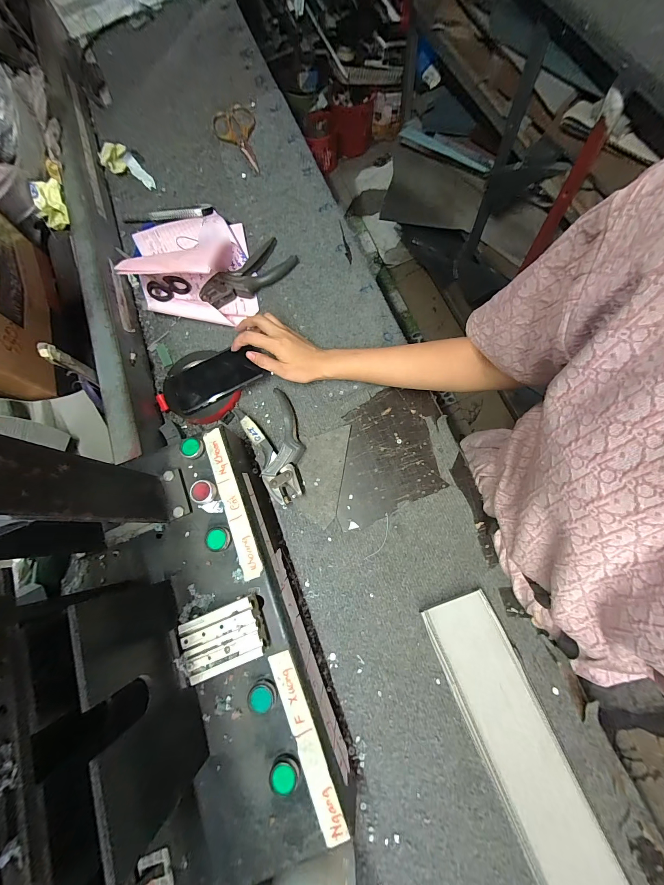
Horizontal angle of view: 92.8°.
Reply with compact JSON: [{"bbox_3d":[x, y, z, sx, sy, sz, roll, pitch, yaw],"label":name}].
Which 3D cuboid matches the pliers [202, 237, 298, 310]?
[{"bbox_3d":[-0.147,-0.294,0.552,0.171,0.017,0.069,-38,78,-10],"label":"pliers"}]

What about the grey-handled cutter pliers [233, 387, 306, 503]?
[{"bbox_3d":[-0.081,0.004,0.475,0.078,0.024,0.164,-26,74,-1],"label":"grey-handled cutter pliers"}]

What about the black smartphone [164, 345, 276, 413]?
[{"bbox_3d":[-0.185,-0.100,0.491,0.140,0.012,0.068,-29,85,-7],"label":"black smartphone"}]

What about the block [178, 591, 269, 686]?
[{"bbox_3d":[-0.117,0.211,0.345,0.082,0.028,0.057,-22,74,0],"label":"block"}]

